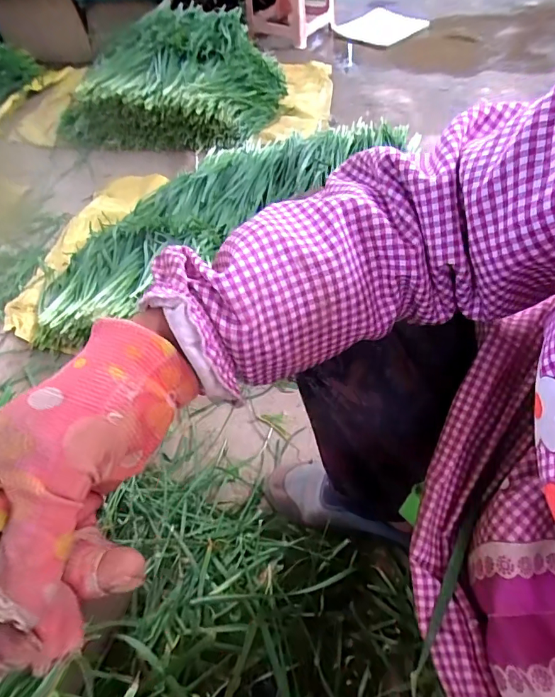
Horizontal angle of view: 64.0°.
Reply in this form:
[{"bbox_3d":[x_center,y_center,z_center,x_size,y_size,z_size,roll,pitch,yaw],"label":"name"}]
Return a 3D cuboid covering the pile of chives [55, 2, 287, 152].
[{"bbox_3d":[-0.303,-0.792,1.301,0.606,0.200,0.457,1,52,7],"label":"pile of chives"}]

